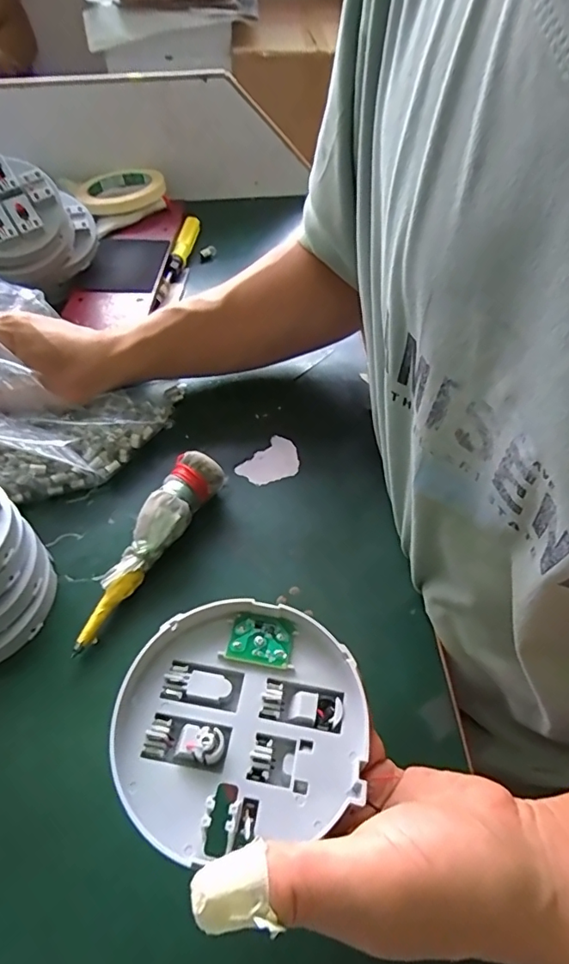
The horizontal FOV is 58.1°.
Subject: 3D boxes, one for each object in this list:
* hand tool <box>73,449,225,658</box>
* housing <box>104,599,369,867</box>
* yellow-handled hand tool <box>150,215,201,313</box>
[{"bbox_3d":[-0.097,0.039,0.346,0.033,0.036,0.145,28,53,18],"label":"hand tool"},{"bbox_3d":[-0.019,0.098,0.225,0.106,0.012,0.097,1,51,-1],"label":"housing"},{"bbox_3d":[-0.121,-0.244,0.577,0.017,0.026,0.186,6,49,1],"label":"yellow-handled hand tool"}]

